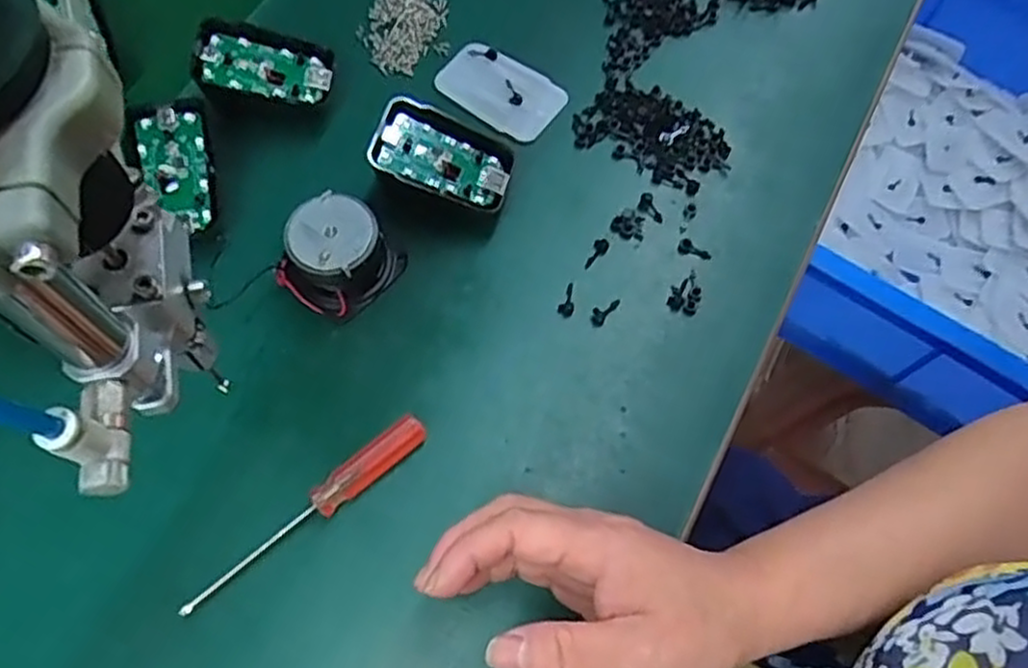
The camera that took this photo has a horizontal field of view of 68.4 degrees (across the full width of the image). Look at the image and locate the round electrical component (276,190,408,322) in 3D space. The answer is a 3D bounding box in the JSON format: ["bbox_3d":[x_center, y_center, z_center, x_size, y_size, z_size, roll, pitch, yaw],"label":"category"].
[{"bbox_3d":[-0.087,-0.039,0.376,0.048,0.034,0.050,29,71,10],"label":"round electrical component"}]

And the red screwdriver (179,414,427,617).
[{"bbox_3d":[-0.091,0.081,0.338,0.125,0.011,0.015,-40,74,-15],"label":"red screwdriver"}]

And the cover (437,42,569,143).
[{"bbox_3d":[-0.007,-0.142,0.439,0.069,0.004,0.046,35,72,12],"label":"cover"}]

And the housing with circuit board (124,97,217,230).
[{"bbox_3d":[-0.175,-0.085,0.385,0.041,0.008,0.067,-9,86,-6],"label":"housing with circuit board"}]

